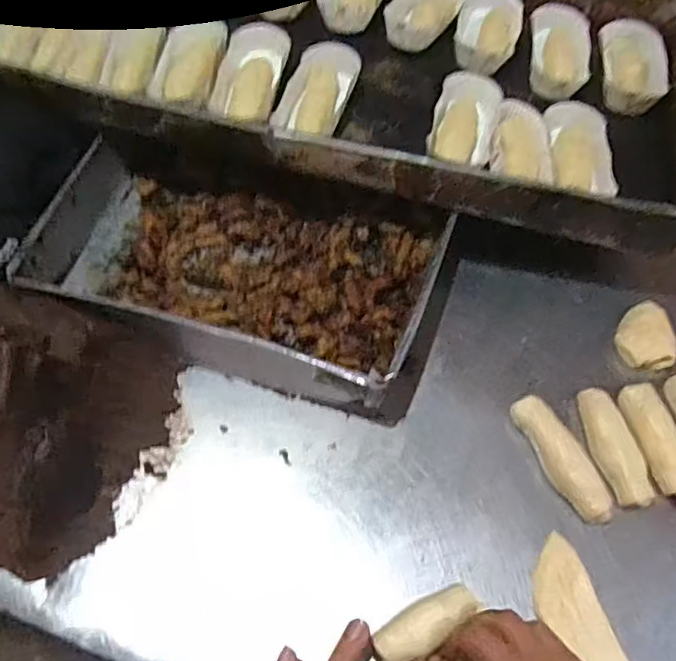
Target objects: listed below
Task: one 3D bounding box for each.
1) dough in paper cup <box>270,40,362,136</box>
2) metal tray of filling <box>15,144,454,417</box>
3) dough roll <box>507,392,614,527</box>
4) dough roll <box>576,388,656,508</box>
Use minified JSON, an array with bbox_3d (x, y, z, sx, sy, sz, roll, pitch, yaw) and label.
[{"bbox_3d":[-0.021,-0.255,0.619,0.060,0.032,0.131,19,59,9],"label":"dough in paper cup"},{"bbox_3d":[-0.099,-0.069,0.570,0.377,0.068,0.222,12,58,6],"label":"metal tray of filling"},{"bbox_3d":[0.185,0.105,0.485,0.028,0.026,0.112,-20,60,-14],"label":"dough roll"},{"bbox_3d":[0.233,0.096,0.496,0.032,0.019,0.106,-5,58,-5],"label":"dough roll"}]

